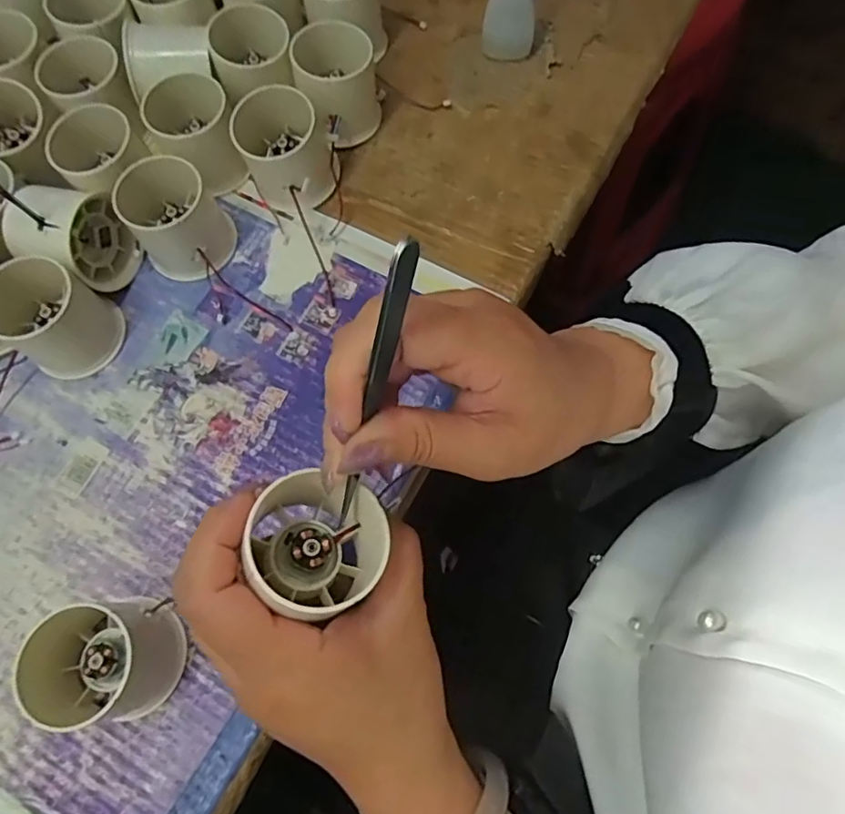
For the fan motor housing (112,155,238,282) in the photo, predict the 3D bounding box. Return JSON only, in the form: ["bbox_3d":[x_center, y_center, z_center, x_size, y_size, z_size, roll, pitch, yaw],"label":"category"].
[{"bbox_3d":[-0.151,-0.117,0.344,0.056,0.048,0.069,-36,74,-9],"label":"fan motor housing"}]

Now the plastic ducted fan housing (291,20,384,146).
[{"bbox_3d":[-0.054,-0.208,0.366,0.047,0.051,0.054,-12,72,-2],"label":"plastic ducted fan housing"}]

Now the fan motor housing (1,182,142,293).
[{"bbox_3d":[-0.208,-0.101,0.335,0.060,0.057,0.052,16,73,7],"label":"fan motor housing"}]

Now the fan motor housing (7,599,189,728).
[{"bbox_3d":[-0.144,0.121,0.267,0.053,0.047,0.057,-2,72,2],"label":"fan motor housing"}]

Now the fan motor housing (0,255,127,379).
[{"bbox_3d":[-0.216,-0.053,0.329,0.063,0.043,0.055,31,76,12],"label":"fan motor housing"}]

